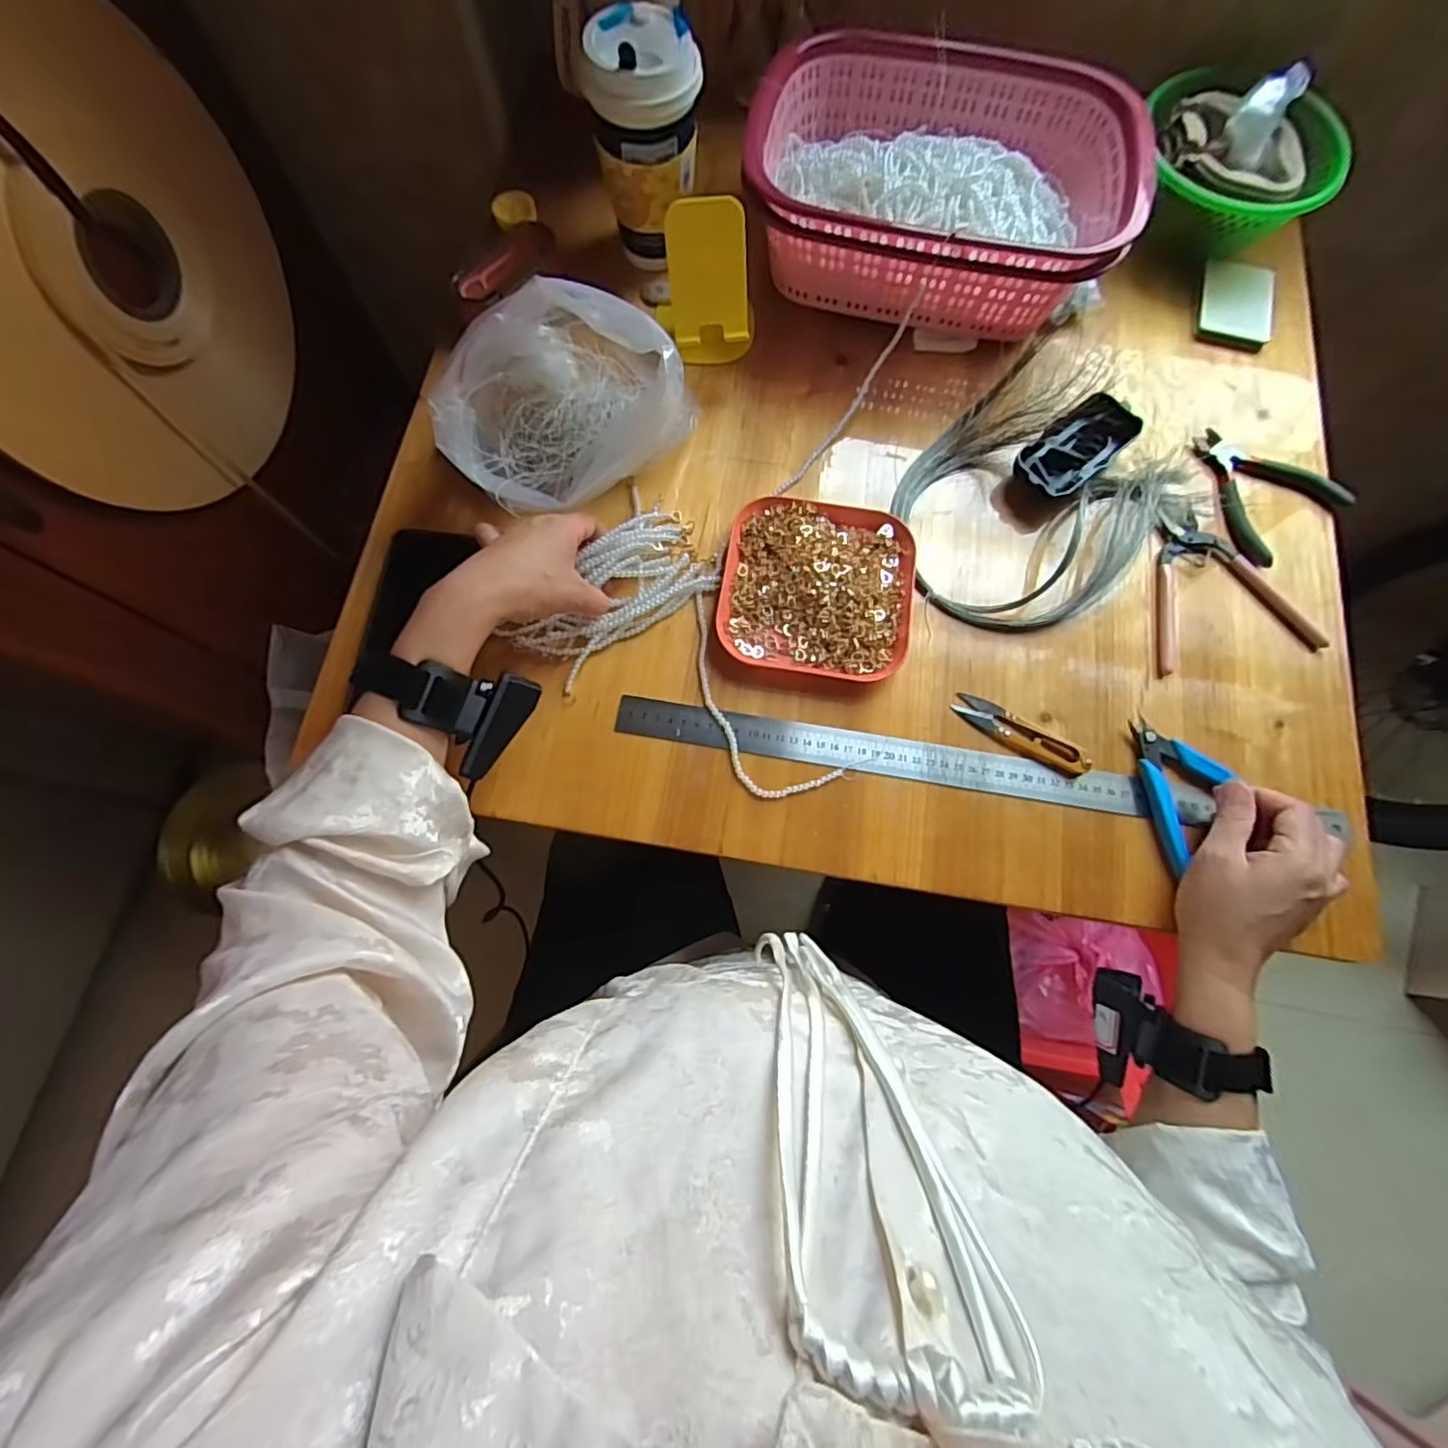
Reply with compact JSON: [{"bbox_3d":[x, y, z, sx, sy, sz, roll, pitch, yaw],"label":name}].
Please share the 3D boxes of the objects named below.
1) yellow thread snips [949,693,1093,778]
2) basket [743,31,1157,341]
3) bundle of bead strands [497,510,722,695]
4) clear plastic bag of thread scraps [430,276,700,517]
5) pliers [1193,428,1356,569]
[{"bbox_3d":[0.217,0.006,0.453,0.100,0.008,0.026,29,76,8],"label":"yellow thread snips"},{"bbox_3d":[0.177,-0.446,0.532,0.295,0.103,0.208,11,74,3],"label":"basket"},{"bbox_3d":[-0.081,-0.101,0.467,0.158,0.032,0.077,-41,78,-11],"label":"bundle of bead strands"},{"bbox_3d":[-0.113,-0.231,0.456,0.178,0.122,0.124,-39,78,-11],"label":"clear plastic bag of thread scraps"},{"bbox_3d":[0.436,-0.196,0.512,0.097,0.015,0.114,-36,77,-10],"label":"pliers"}]

